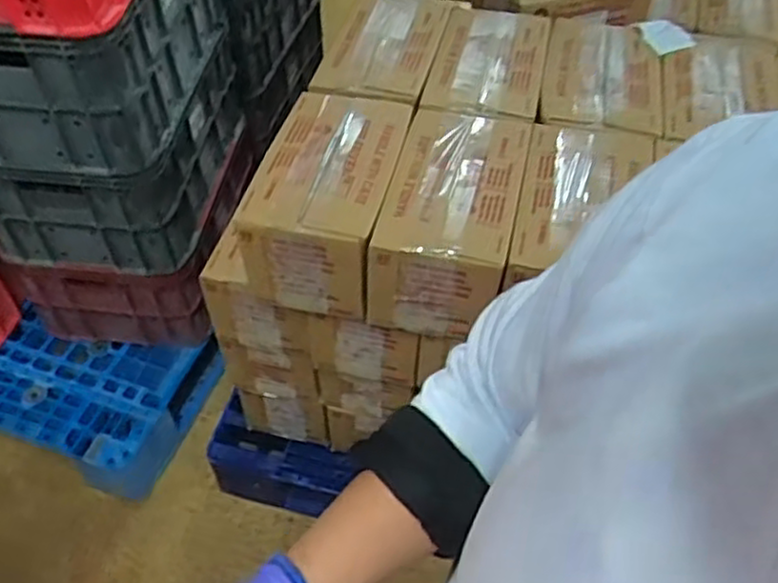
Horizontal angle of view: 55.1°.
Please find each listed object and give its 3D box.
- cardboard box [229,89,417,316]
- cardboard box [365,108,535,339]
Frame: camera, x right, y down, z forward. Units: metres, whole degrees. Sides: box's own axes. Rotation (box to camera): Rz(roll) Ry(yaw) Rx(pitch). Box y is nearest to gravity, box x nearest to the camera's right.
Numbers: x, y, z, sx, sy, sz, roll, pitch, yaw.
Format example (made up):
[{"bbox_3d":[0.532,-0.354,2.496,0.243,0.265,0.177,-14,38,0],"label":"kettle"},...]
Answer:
[{"bbox_3d":[-0.077,-0.133,1.038,0.161,0.154,0.279,11,51,7],"label":"cardboard box"},{"bbox_3d":[0.088,-0.105,1.025,0.161,0.146,0.298,12,51,8],"label":"cardboard box"}]

